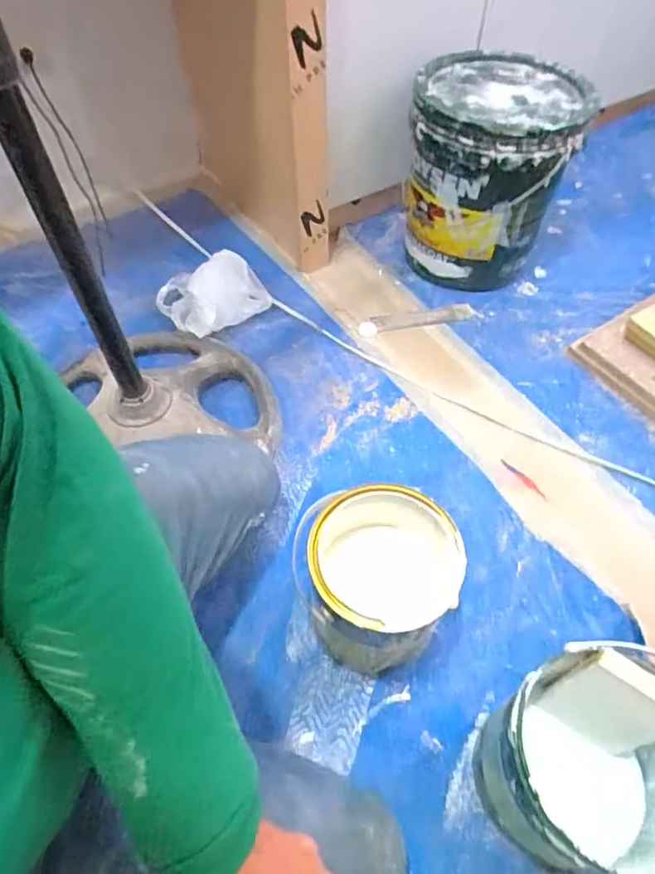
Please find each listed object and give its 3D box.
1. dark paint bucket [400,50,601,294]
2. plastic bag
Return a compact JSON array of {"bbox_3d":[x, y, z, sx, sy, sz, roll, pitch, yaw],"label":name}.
[{"bbox_3d":[0.300,-0.495,1.061,0.275,0.335,0.300,0,54,0],"label":"dark paint bucket"},{"bbox_3d":[-0.224,-0.275,1.042,0.176,0.100,0.165,-37,62,-23],"label":"plastic bag"}]

